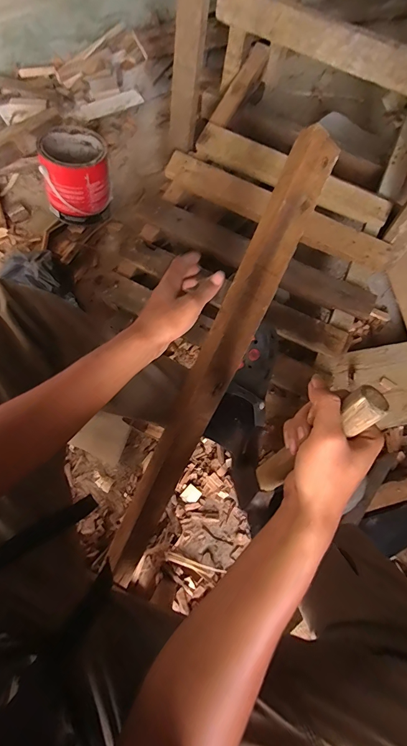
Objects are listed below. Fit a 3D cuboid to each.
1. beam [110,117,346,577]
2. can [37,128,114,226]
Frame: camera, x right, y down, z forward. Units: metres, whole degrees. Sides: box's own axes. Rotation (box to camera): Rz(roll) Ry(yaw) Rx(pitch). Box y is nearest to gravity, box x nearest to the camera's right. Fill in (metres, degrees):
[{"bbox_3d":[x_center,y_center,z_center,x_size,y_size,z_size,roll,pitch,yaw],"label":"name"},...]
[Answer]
[{"bbox_3d":[0.016,-0.004,0.562,0.066,0.040,0.750,26,96,6],"label":"beam"},{"bbox_3d":[-0.305,-0.480,0.865,0.158,0.156,0.168,-12,73,-6],"label":"can"}]

